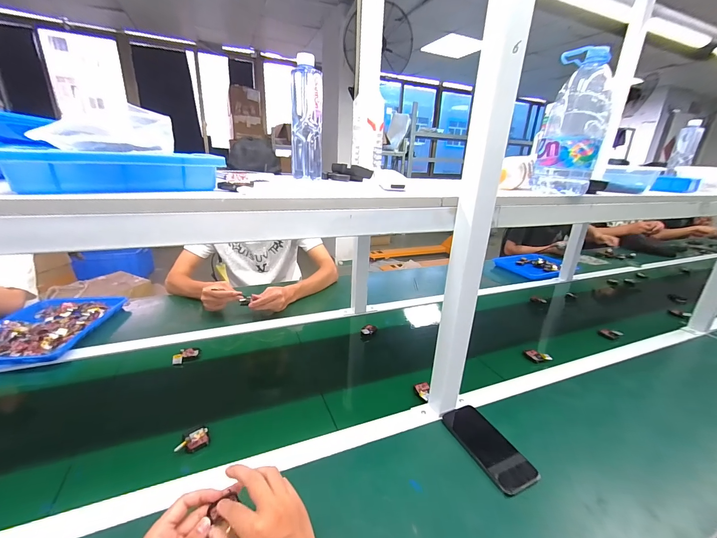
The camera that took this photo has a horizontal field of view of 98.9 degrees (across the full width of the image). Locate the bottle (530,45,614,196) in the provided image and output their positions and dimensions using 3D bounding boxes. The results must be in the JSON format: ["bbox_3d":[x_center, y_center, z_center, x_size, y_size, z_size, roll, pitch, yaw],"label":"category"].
[{"bbox_3d":[0.402,-0.269,0.572,0.101,0.243,0.103,16,24,29],"label":"bottle"}]

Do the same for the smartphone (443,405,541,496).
[{"bbox_3d":[0.228,0.310,0.547,0.077,0.014,0.165,-6,23,-24],"label":"smartphone"}]

